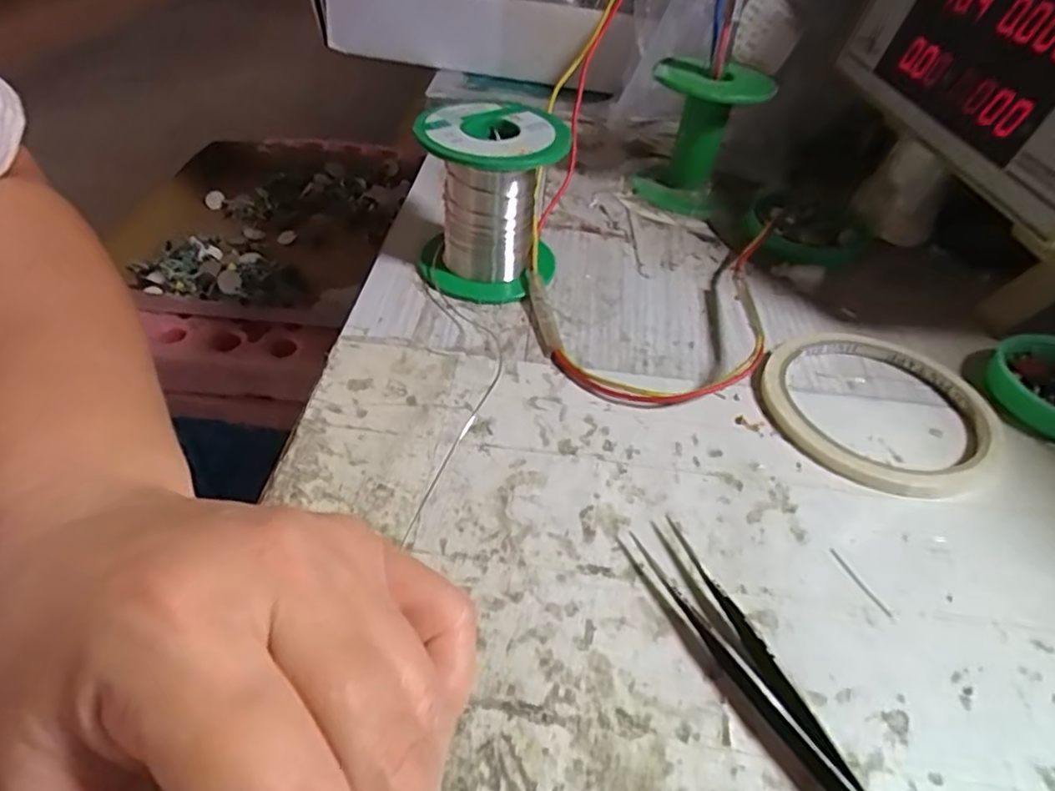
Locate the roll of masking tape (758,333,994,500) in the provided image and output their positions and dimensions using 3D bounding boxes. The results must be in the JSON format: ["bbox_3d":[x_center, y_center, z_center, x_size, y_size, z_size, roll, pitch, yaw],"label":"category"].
[{"bbox_3d":[0.144,0.004,0.263,0.087,0.005,0.089,2,44,-2],"label":"roll of masking tape"}]

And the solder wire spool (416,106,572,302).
[{"bbox_3d":[-0.018,-0.092,0.302,0.069,0.075,0.062,2,44,-3],"label":"solder wire spool"}]

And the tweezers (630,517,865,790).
[{"bbox_3d":[0.068,0.083,0.171,0.013,0.011,0.112,-17,48,-21],"label":"tweezers"}]

